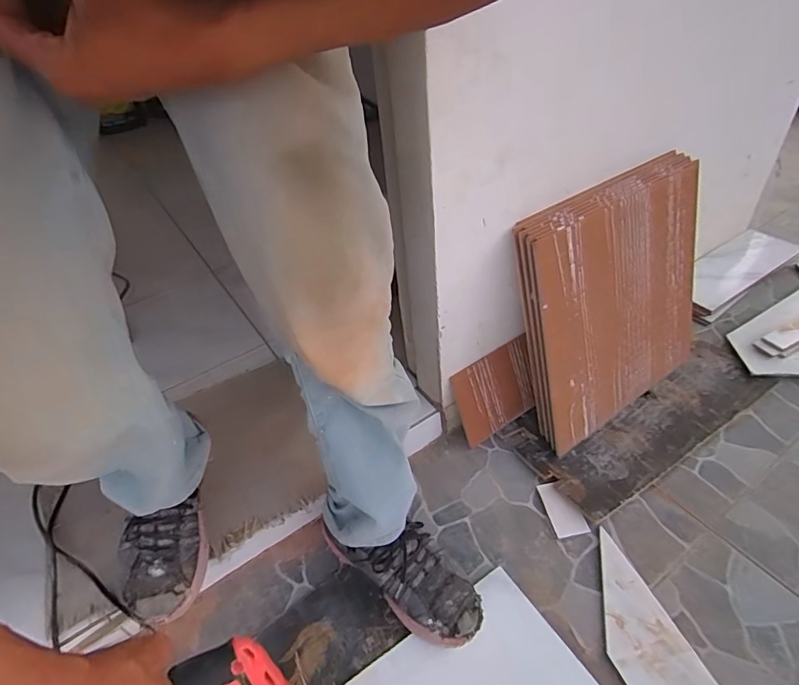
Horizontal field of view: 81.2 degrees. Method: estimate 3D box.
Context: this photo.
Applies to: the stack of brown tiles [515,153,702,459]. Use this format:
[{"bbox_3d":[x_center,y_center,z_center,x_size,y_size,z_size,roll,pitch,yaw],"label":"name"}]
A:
[{"bbox_3d":[0.406,-0.080,0.831,0.446,0.402,0.064,-27,27,-23],"label":"stack of brown tiles"}]

